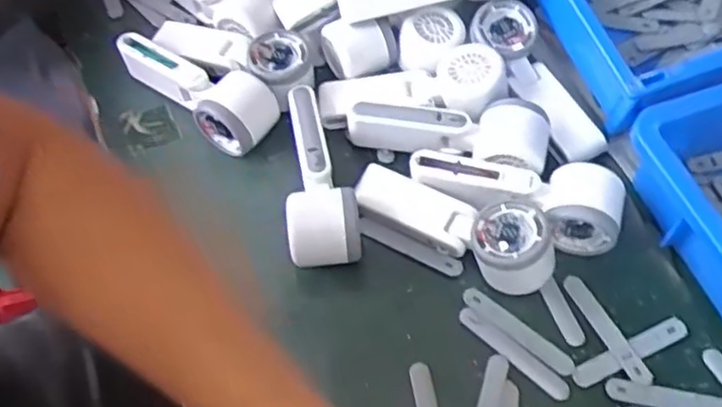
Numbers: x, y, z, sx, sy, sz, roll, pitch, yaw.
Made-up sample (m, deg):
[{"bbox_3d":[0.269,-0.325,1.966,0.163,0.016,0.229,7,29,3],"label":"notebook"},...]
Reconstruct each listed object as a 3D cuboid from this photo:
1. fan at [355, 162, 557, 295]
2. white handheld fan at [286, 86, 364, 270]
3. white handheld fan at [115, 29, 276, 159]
[{"bbox_3d":[0.077,0.010,0.542,0.165,0.056,0.059,30,65,17],"label":"fan"},{"bbox_3d":[-0.032,-0.022,0.574,0.056,0.057,0.162,-4,60,-2],"label":"white handheld fan"},{"bbox_3d":[-0.152,-0.107,0.619,0.166,0.055,0.058,34,66,18],"label":"white handheld fan"}]

